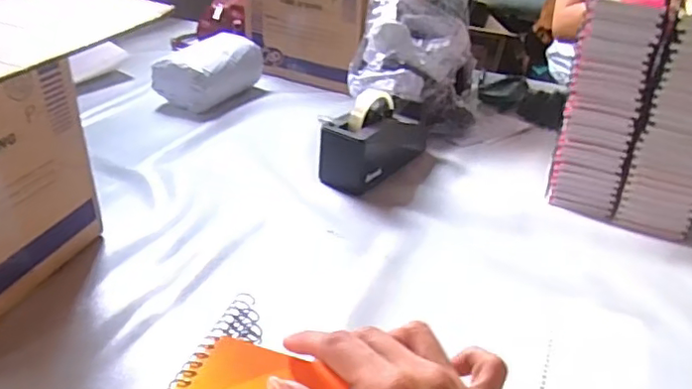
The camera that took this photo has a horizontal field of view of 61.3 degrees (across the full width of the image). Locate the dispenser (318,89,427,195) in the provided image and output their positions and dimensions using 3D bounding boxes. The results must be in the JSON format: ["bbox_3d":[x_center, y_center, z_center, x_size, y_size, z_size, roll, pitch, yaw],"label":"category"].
[{"bbox_3d":[0.052,-0.094,0.893,0.073,0.120,0.206,23,36,31],"label":"dispenser"}]

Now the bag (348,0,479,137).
[{"bbox_3d":[0.129,-0.251,1.039,0.217,0.247,0.276,8,31,10],"label":"bag"}]

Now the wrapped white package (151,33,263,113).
[{"bbox_3d":[-0.256,-0.231,1.116,0.107,0.105,0.191,19,35,27],"label":"wrapped white package"}]

